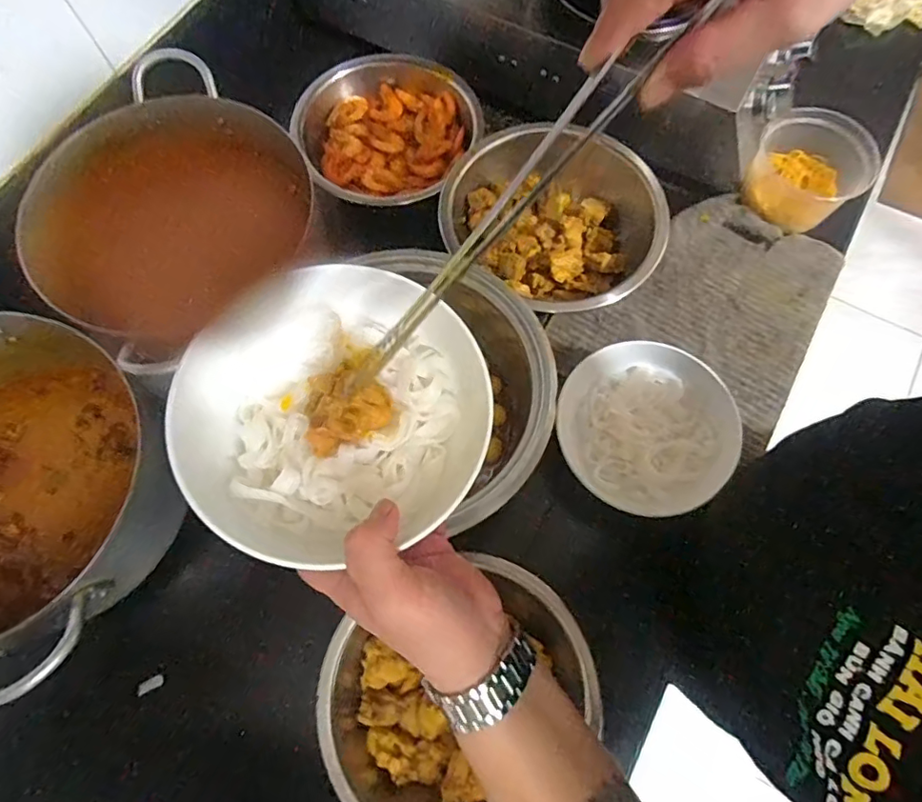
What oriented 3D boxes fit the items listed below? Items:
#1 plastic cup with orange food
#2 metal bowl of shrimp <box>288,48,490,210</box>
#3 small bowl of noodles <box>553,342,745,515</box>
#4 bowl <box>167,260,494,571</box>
[{"bbox_3d":[0.409,-0.273,0.640,0.128,0.078,0.119,28,73,9],"label":"plastic cup with orange food"},{"bbox_3d":[-0.082,-0.309,0.628,0.203,0.076,0.193,0,70,0],"label":"metal bowl of shrimp"},{"bbox_3d":[0.182,0.030,0.540,0.165,0.064,0.156,0,70,0],"label":"small bowl of noodles"},{"bbox_3d":[-0.071,0.002,0.316,0.167,0.052,0.173,0,70,0],"label":"bowl"}]

